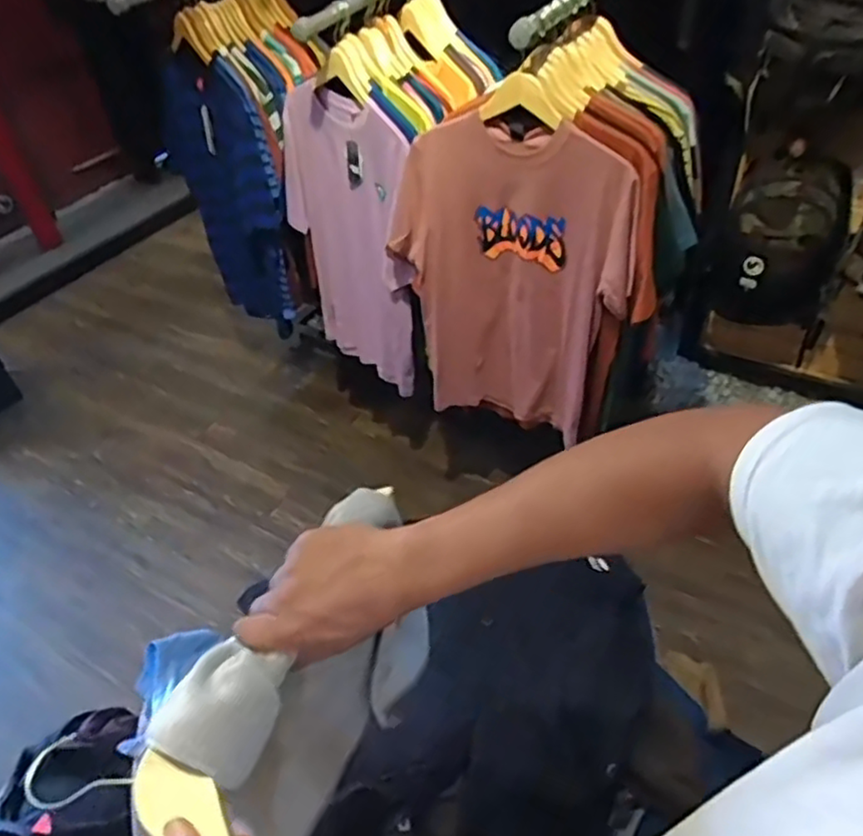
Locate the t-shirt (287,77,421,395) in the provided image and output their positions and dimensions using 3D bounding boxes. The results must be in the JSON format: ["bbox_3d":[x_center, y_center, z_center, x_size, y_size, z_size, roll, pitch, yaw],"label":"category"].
[{"bbox_3d":[-0.198,-0.432,1.687,0.080,0.670,0.477,-31,48,-25],"label":"t-shirt"}]

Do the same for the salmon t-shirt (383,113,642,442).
[{"bbox_3d":[0.167,-0.255,1.421,0.513,0.664,0.093,18,48,24],"label":"salmon t-shirt"}]

